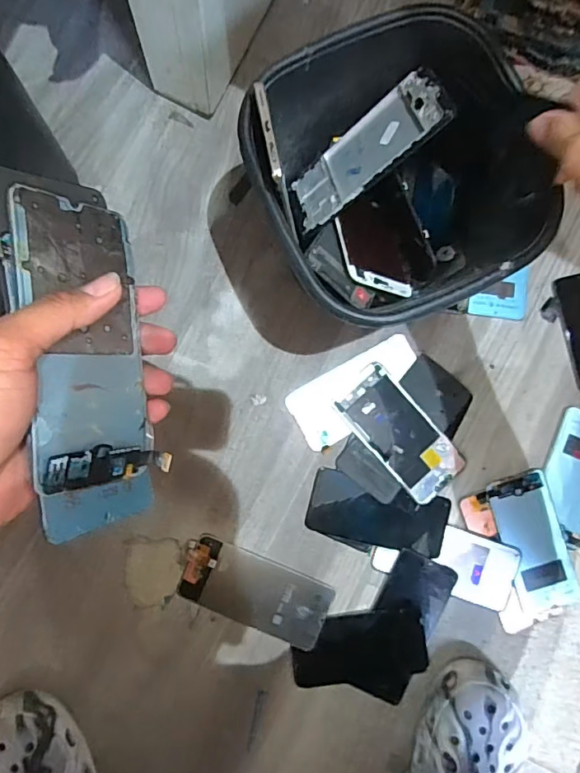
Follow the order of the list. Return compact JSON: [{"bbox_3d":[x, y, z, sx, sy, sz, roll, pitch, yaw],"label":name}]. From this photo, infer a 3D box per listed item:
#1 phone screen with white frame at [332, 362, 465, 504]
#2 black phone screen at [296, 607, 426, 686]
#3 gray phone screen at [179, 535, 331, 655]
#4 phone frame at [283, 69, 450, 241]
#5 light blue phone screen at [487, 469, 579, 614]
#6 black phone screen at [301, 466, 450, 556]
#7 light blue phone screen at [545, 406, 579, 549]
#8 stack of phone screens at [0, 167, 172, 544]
[{"bbox_3d":[0.123,0.052,0.572,0.072,0.013,0.155,-41,91,-6],"label":"phone screen with white frame"},{"bbox_3d":[0.076,0.282,0.551,0.143,0.009,0.071,-6,86,-5],"label":"black phone screen"},{"bbox_3d":[-0.037,0.221,0.543,0.160,0.020,0.070,24,85,-4],"label":"gray phone screen"},{"bbox_3d":[0.060,-0.201,0.440,0.153,0.009,0.072,-32,56,32],"label":"phone frame"},{"bbox_3d":[0.280,0.178,0.579,0.073,0.006,0.155,-15,89,-5],"label":"light blue phone screen"},{"bbox_3d":[0.100,0.143,0.566,0.156,0.009,0.067,14,86,-4],"label":"black phone screen"},{"bbox_3d":[0.336,0.104,0.590,0.075,0.011,0.150,22,84,-9],"label":"light blue phone screen"},{"bbox_3d":[-0.109,-0.016,0.271,0.012,0.072,0.182,-8,92,36],"label":"stack of phone screens"}]

